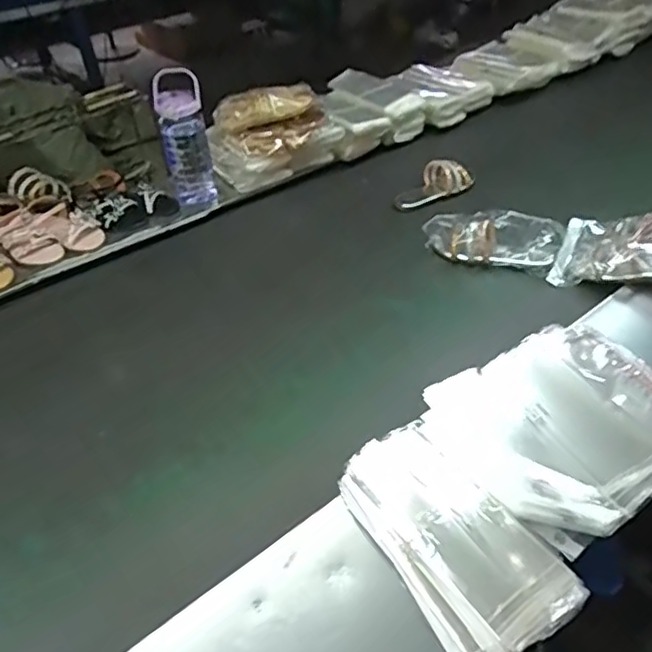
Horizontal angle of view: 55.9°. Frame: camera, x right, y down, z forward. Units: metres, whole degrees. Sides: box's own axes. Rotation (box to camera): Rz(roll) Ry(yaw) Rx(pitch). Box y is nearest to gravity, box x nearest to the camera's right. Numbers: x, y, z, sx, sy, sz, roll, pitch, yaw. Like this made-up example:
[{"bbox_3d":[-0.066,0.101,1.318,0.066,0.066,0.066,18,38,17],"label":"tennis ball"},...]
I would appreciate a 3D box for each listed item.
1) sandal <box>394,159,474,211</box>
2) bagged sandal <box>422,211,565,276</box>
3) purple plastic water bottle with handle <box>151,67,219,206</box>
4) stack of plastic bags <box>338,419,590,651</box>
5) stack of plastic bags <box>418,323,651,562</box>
[{"bbox_3d":[0.247,-0.340,1.465,0.208,0.077,0.102,-28,44,-7],"label":"sandal"},{"bbox_3d":[0.340,-0.181,1.258,0.264,0.067,0.099,13,43,20],"label":"bagged sandal"},{"bbox_3d":[-0.323,-0.418,1.418,0.105,0.316,0.106,-12,40,-8],"label":"purple plastic water bottle with handle"},{"bbox_3d":[0.155,0.254,0.763,0.173,0.054,0.305,-23,43,-21],"label":"stack of plastic bags"},{"bbox_3d":[0.357,0.132,0.897,0.379,0.042,0.305,-23,43,-21],"label":"stack of plastic bags"}]

